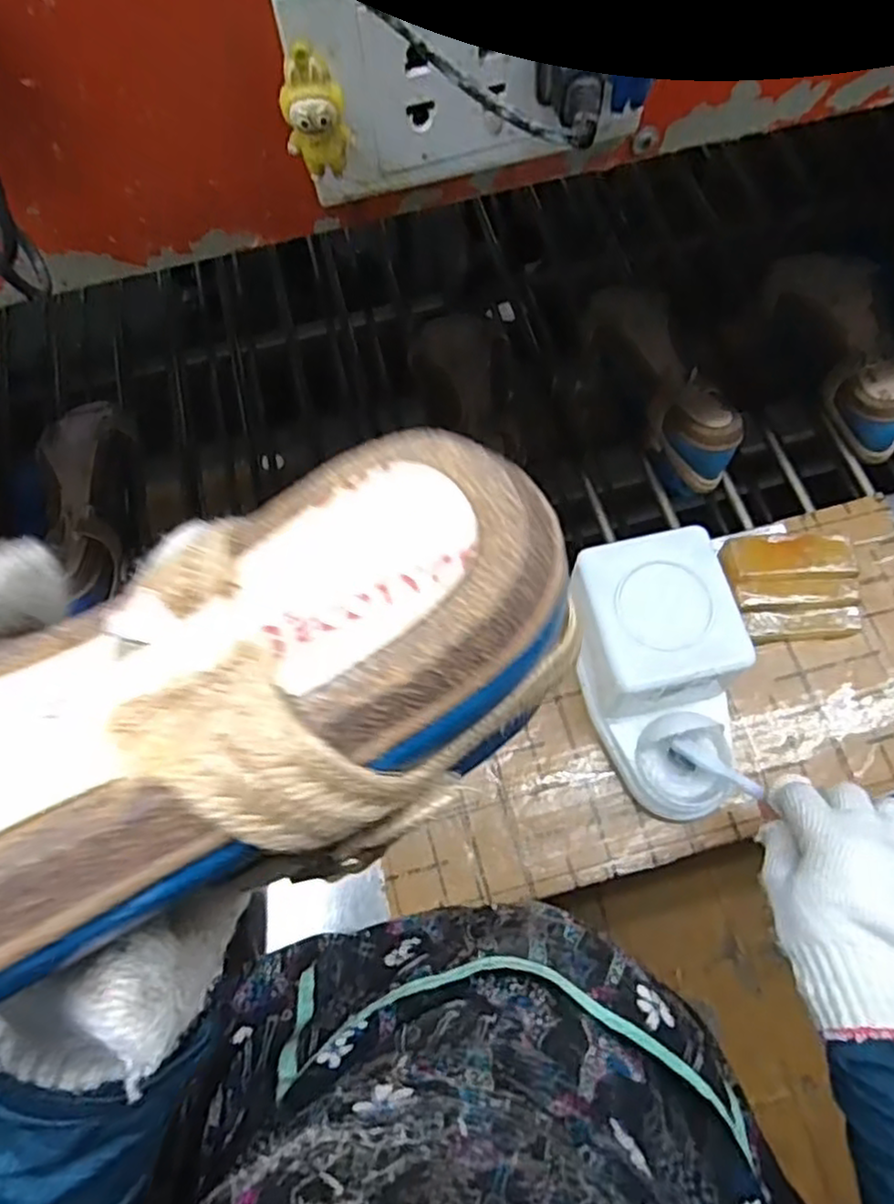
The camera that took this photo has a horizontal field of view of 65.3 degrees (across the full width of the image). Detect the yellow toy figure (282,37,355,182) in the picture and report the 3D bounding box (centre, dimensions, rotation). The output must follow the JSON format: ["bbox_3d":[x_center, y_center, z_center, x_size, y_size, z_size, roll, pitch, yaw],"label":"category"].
[{"bbox_3d":[-0.040,-0.148,0.213,0.019,0.039,0.013,-15,67,-4],"label":"yellow toy figure"}]

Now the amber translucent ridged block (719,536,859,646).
[{"bbox_3d":[0.277,-0.012,0.563,0.101,0.041,0.077,-4,67,0],"label":"amber translucent ridged block"}]

